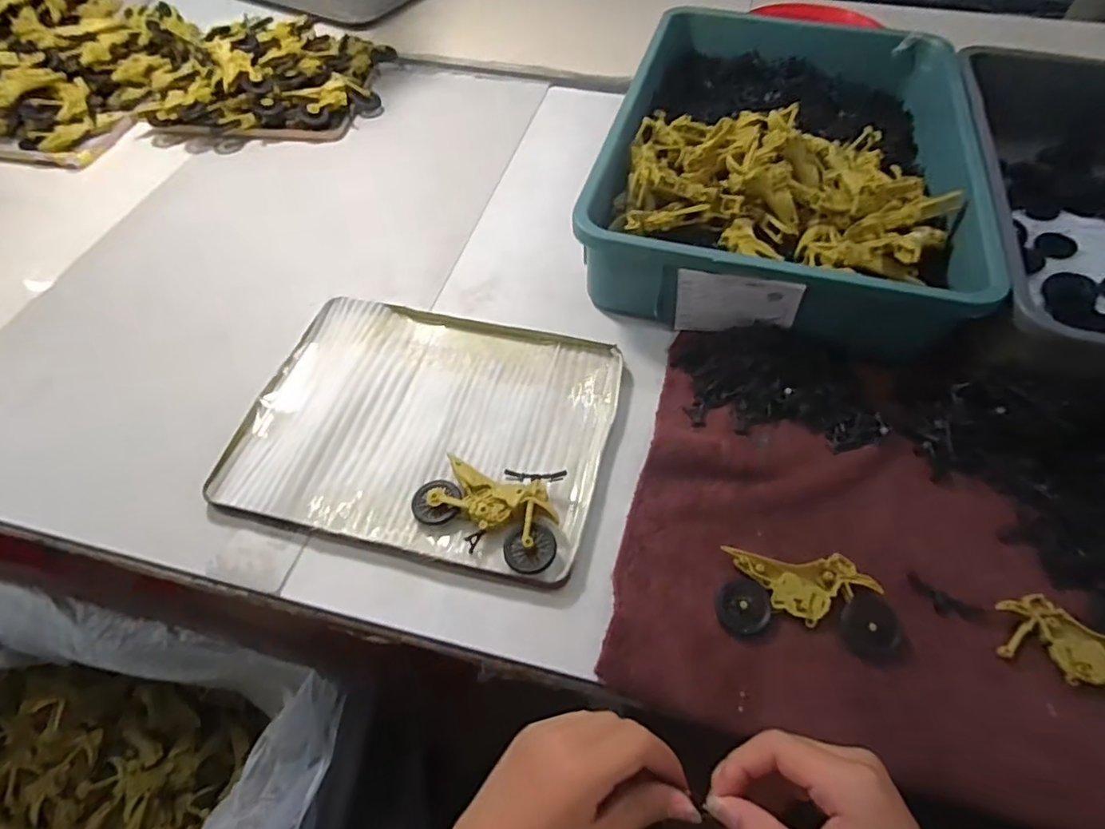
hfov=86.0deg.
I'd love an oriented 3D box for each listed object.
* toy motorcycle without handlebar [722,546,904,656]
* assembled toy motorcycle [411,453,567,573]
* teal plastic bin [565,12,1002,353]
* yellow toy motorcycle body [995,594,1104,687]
[{"bbox_3d":[0.176,0.127,0.416,0.112,0.021,0.064,10,55,8],"label":"toy motorcycle without handlebar"},{"bbox_3d":[-0.048,0.069,0.455,0.113,0.022,0.079,15,56,11],"label":"assembled toy motorcycle"},{"bbox_3d":[0.264,-0.296,0.674,0.361,0.097,0.526,14,55,10],"label":"teal plastic bin"},{"bbox_3d":[0.354,0.159,0.395,0.100,0.013,0.050,24,58,17],"label":"yellow toy motorcycle body"}]

